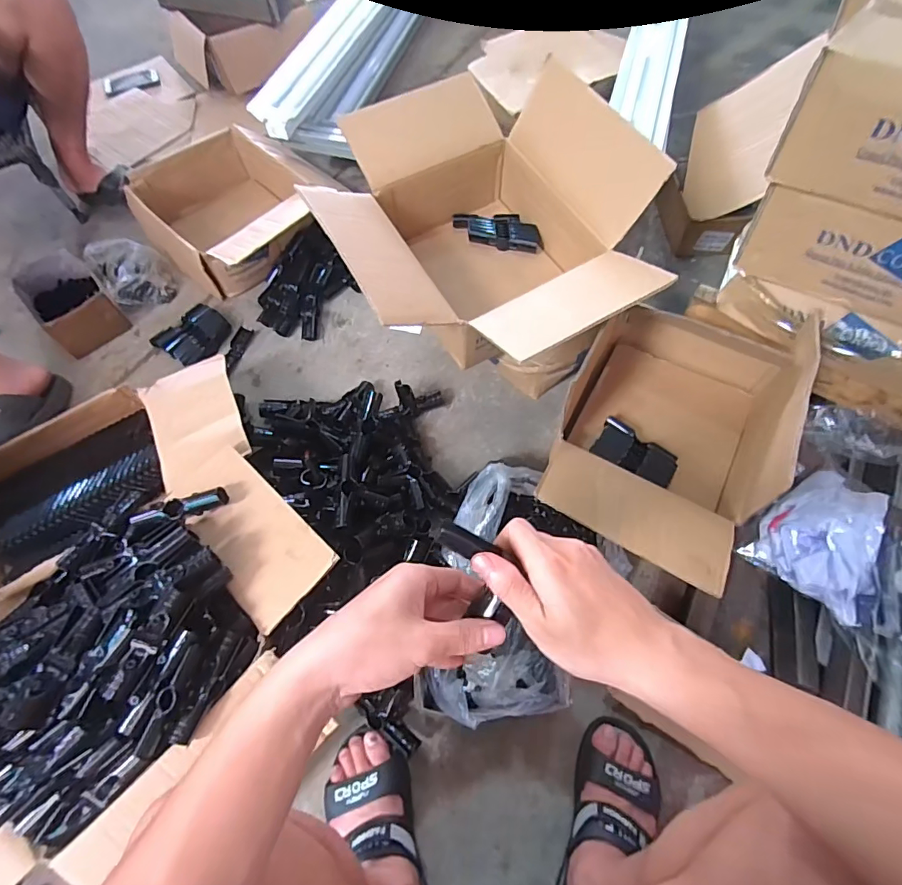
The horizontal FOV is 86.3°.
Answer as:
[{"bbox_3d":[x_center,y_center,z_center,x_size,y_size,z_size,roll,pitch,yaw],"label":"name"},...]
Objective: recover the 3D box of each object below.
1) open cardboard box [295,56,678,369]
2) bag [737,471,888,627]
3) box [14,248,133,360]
[{"bbox_3d":[0.051,-0.316,0.803,0.454,0.294,0.494,-27,66,-12],"label":"open cardboard box"},{"bbox_3d":[0.573,0.127,0.712,0.156,0.097,0.215,40,71,19],"label":"bag"},{"bbox_3d":[-0.817,-0.301,1.031,0.140,0.092,0.223,-41,69,-17],"label":"box"}]

